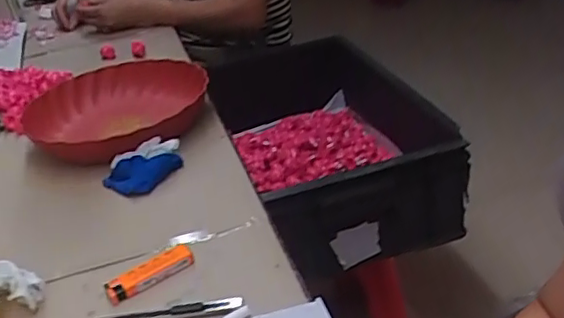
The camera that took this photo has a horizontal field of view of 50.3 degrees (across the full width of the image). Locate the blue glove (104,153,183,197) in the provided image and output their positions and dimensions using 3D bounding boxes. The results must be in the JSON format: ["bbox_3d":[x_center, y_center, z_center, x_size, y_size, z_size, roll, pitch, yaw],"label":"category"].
[{"bbox_3d":[-0.162,0.012,0.689,0.061,0.025,0.071,16,39,36],"label":"blue glove"}]

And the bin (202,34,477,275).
[{"bbox_3d":[0.056,-0.034,1.011,0.305,0.164,0.470,-15,31,-10],"label":"bin"}]

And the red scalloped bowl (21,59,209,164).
[{"bbox_3d":[-0.206,-0.051,0.792,0.225,0.081,0.210,-7,30,4],"label":"red scalloped bowl"}]

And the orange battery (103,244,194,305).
[{"bbox_3d":[-0.117,0.100,0.532,0.079,0.014,0.021,-25,34,-25],"label":"orange battery"}]

